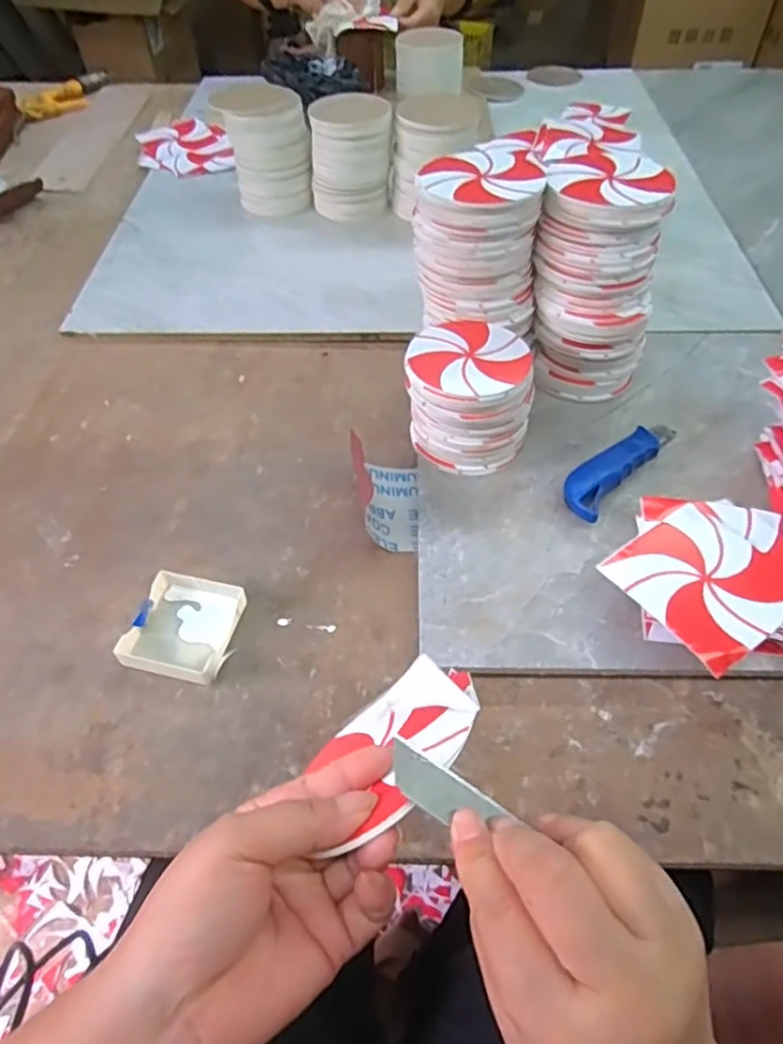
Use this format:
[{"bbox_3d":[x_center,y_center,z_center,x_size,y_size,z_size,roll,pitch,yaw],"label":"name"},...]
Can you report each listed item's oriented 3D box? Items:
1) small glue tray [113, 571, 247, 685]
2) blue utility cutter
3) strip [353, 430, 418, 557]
[{"bbox_3d":[-0.154,0.076,0.478,0.073,0.018,0.077,9,52,9],"label":"small glue tray"},{"bbox_3d":[0.194,-0.052,0.551,0.038,0.024,0.151,35,60,26],"label":"blue utility cutter"},{"bbox_3d":[-0.001,-0.029,0.538,0.054,0.063,0.097,-7,52,-4],"label":"strip"}]

